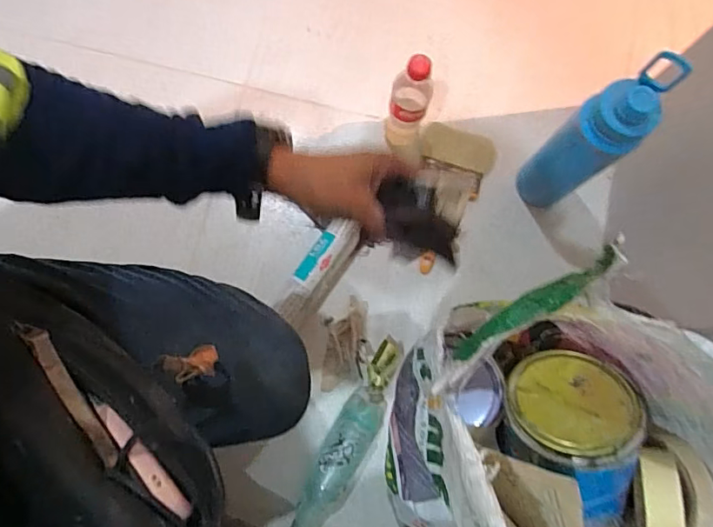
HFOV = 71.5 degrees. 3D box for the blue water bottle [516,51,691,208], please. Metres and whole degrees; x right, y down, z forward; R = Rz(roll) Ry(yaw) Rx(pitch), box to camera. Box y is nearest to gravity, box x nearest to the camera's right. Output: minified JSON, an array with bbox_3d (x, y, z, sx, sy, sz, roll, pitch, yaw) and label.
[{"bbox_3d":[0.284,-0.144,0.632,0.076,0.281,0.074,-43,83,-8],"label":"blue water bottle"}]

